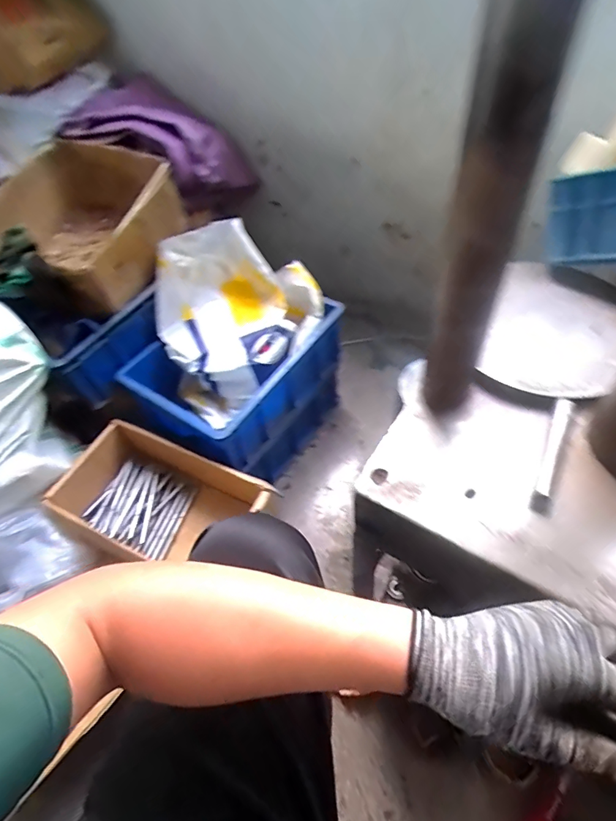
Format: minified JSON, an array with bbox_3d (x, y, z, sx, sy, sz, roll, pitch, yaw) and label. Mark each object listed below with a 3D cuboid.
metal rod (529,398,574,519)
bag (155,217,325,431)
[{"bbox_3d":[0.281,0.050,0.527,0.017,0.021,0.154,20,57,20],"label":"metal rod"},{"bbox_3d":[-0.147,-0.180,0.969,0.323,0.282,0.284,-34,57,-19],"label":"bag"}]

